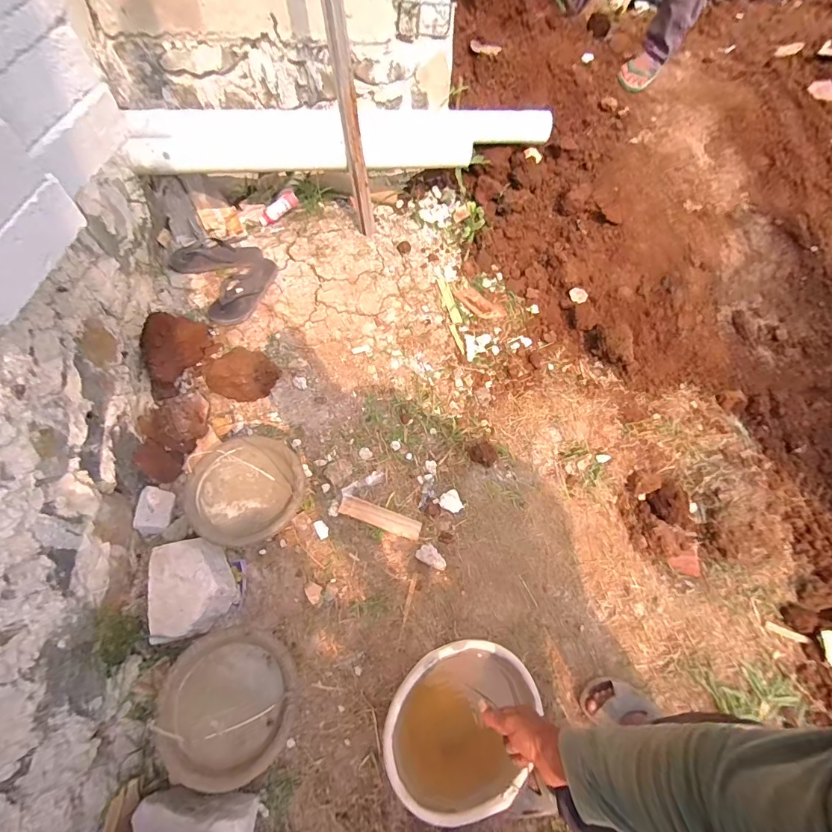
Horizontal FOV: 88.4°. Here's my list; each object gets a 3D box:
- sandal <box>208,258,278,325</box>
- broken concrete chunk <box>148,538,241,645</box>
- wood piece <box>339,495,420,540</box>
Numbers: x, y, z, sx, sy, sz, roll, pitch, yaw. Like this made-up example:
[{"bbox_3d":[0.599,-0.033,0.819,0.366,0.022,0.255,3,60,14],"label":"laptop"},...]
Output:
[{"bbox_3d":[-0.520,-0.389,1.307,0.100,0.052,0.264,21,64,7],"label":"sandal"},{"bbox_3d":[-0.508,0.390,0.973,0.159,0.104,0.192,-16,66,-12],"label":"broken concrete chunk"},{"bbox_3d":[-0.091,0.264,1.111,0.213,0.011,0.050,19,64,6],"label":"wood piece"}]

